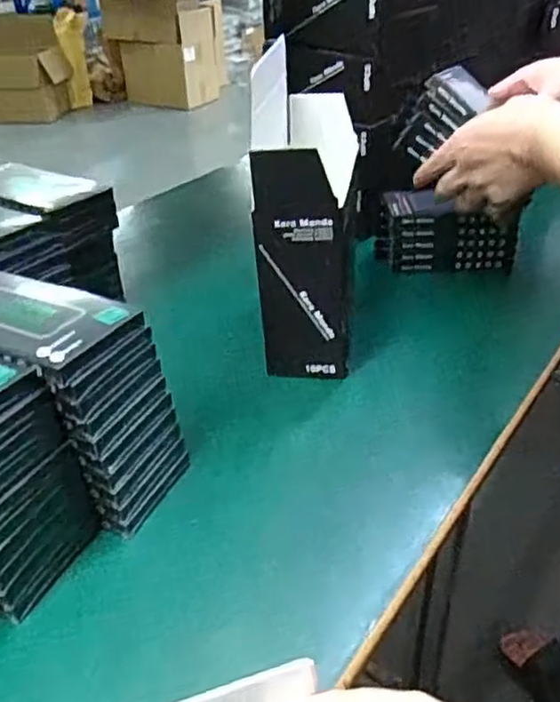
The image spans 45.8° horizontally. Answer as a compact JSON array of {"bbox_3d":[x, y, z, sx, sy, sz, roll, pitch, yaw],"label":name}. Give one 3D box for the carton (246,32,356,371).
[{"bbox_3d":[0.026,-0.106,0.574,0.069,0.194,0.164,2,34,6],"label":"carton"}]

